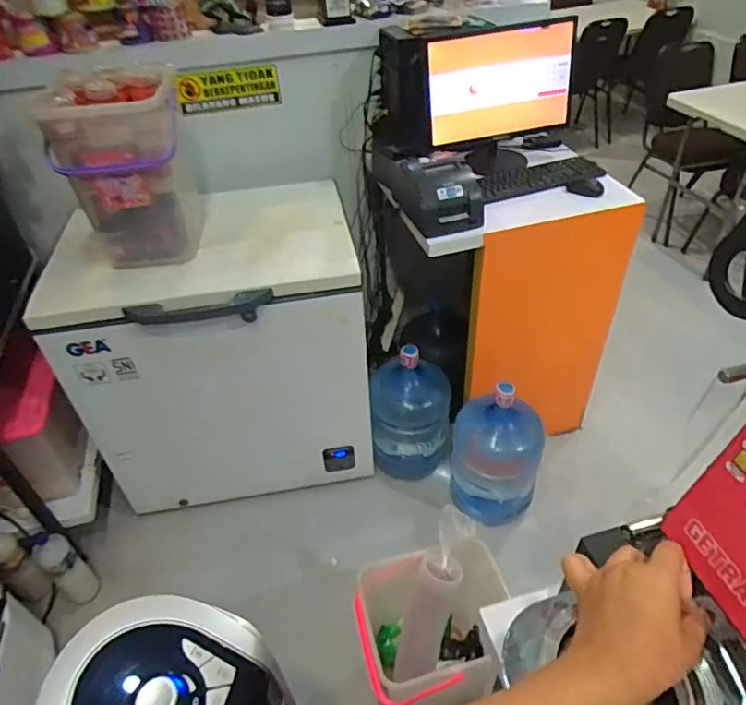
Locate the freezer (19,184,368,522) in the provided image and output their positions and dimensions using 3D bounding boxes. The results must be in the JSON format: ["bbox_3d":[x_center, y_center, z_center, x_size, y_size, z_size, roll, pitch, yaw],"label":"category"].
[{"bbox_3d":[-0.465,-0.001,1.774,0.826,0.811,0.554,-9,42,-6],"label":"freezer"}]

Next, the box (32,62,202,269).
[{"bbox_3d":[-0.582,-0.422,1.341,0.296,0.424,0.256,-17,43,-14],"label":"box"}]

